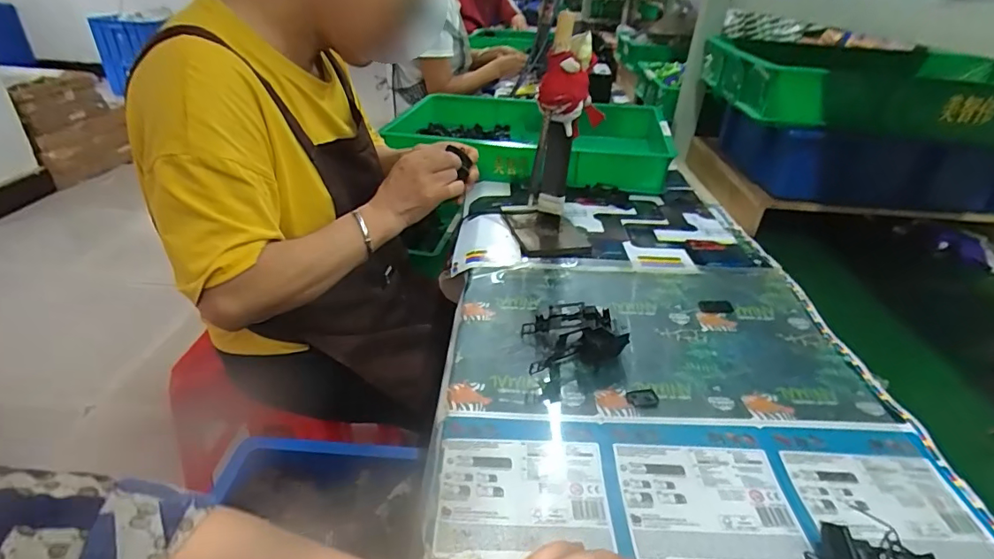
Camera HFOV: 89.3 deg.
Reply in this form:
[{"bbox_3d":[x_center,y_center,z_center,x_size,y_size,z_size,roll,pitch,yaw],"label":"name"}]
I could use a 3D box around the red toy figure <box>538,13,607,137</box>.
[{"bbox_3d":[0.103,-0.264,0.659,0.080,0.140,0.073,9,32,8],"label":"red toy figure"}]

